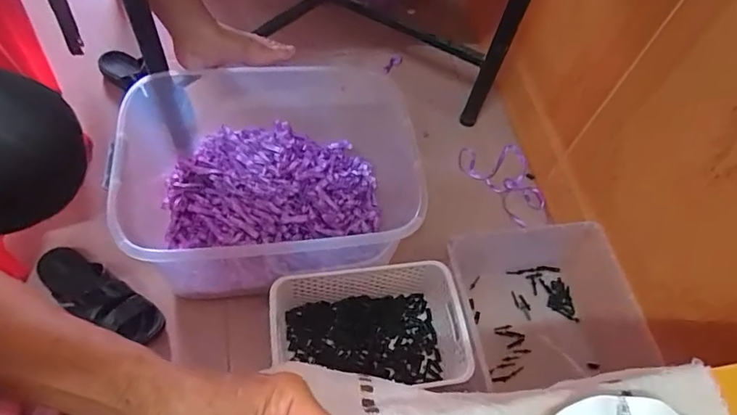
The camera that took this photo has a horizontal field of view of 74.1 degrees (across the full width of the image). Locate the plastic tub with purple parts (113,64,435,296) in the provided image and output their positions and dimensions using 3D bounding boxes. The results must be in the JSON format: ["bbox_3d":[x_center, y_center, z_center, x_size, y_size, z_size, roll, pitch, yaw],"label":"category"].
[{"bbox_3d":[-0.167,-0.019,0.885,0.516,0.254,0.355,2,59,-6],"label":"plastic tub with purple parts"}]

